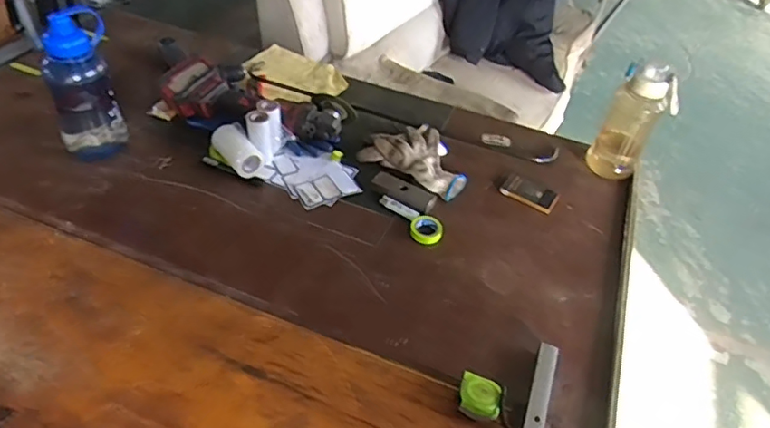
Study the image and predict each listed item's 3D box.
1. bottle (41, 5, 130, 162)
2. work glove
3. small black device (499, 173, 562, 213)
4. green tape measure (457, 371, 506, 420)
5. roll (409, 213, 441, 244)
[{"bbox_3d":[-0.549,-0.234,0.987,0.117,0.251,0.095,-20,51,-24],"label":"bottle"},{"bbox_3d":[0.077,-0.122,1.079,0.205,0.032,0.144,25,48,17],"label":"work glove"},{"bbox_3d":[0.279,-0.043,1.046,0.102,0.013,0.053,25,48,17],"label":"small black device"},{"bbox_3d":[0.127,0.246,0.728,0.054,0.033,0.054,17,46,10],"label":"green tape measure"},{"bbox_3d":[0.072,0.025,0.958,0.053,0.016,0.056,3,45,-3],"label":"roll"}]

